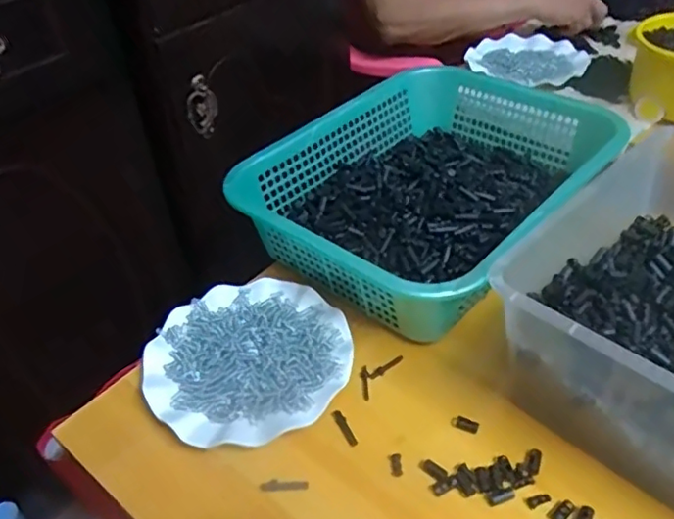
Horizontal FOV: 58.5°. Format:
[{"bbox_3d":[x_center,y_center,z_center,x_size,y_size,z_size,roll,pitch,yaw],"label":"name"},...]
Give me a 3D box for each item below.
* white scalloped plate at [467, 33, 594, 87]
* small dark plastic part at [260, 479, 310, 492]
[{"bbox_3d":[0.312,-0.328,0.984,0.178,0.013,0.186,-2,41,2],"label":"white scalloped plate"},{"bbox_3d":[-0.041,0.175,0.465,0.037,0.004,0.008,-1,41,4],"label":"small dark plastic part"}]

